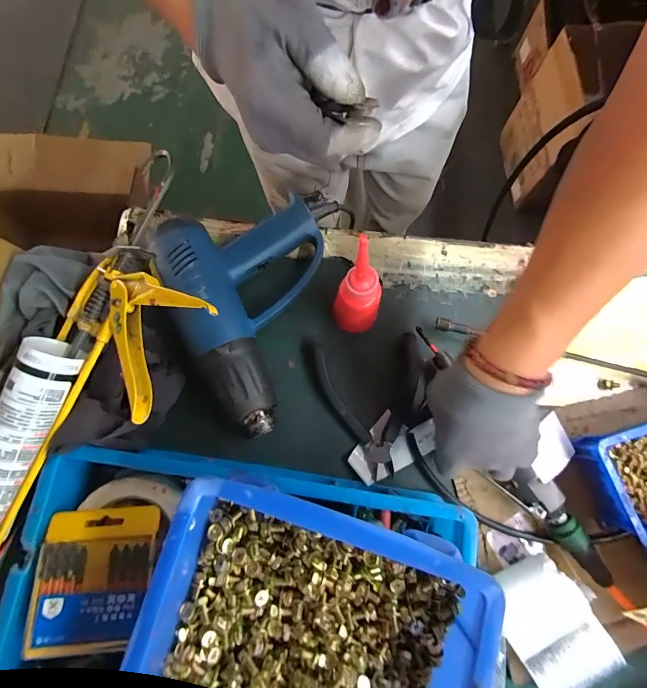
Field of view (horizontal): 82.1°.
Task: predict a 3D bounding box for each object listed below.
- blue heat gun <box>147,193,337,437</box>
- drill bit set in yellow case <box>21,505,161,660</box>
[{"bbox_3d":[-0.098,-0.061,0.402,0.159,0.065,0.274,13,77,3],"label":"blue heat gun"},{"bbox_3d":[-0.188,0.192,0.308,0.085,0.016,0.101,2,66,-16],"label":"drill bit set in yellow case"}]

